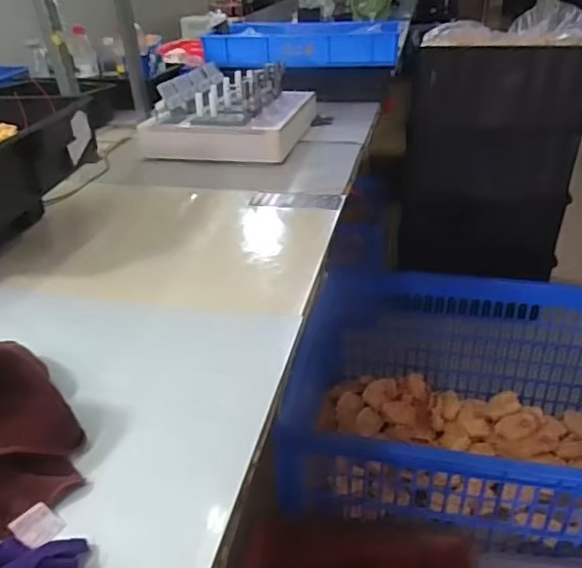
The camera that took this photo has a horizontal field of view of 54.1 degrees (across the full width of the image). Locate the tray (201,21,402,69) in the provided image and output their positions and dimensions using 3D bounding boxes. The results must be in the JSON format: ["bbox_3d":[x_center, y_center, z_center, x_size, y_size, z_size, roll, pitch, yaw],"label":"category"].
[{"bbox_3d":[0.052,-0.736,1.745,0.560,0.095,0.411,4,31,10],"label":"tray"}]

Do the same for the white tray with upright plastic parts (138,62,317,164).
[{"bbox_3d":[-0.128,-0.396,1.299,0.305,0.130,0.377,5,31,11],"label":"white tray with upright plastic parts"}]

